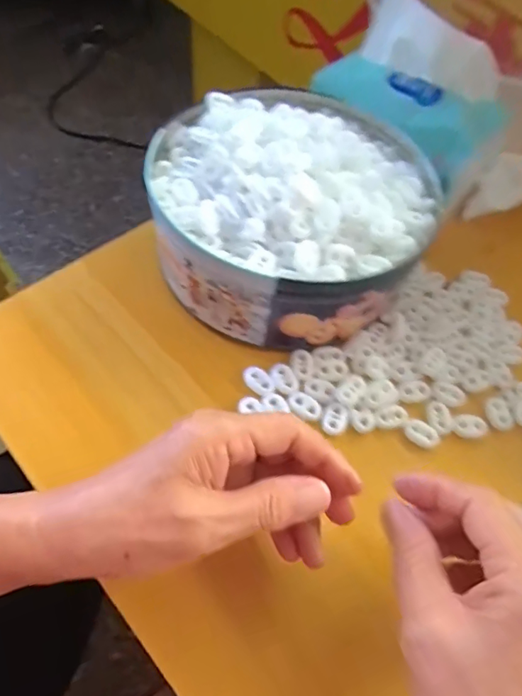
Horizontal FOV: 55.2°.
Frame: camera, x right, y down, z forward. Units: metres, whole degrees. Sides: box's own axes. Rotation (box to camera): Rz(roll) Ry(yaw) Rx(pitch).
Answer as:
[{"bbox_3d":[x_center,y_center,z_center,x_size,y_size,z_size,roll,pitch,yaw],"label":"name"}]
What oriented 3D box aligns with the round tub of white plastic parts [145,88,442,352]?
[{"bbox_3d":[0.023,-0.099,0.352,0.189,0.080,0.177,1,62,-3],"label":"round tub of white plastic parts"}]

